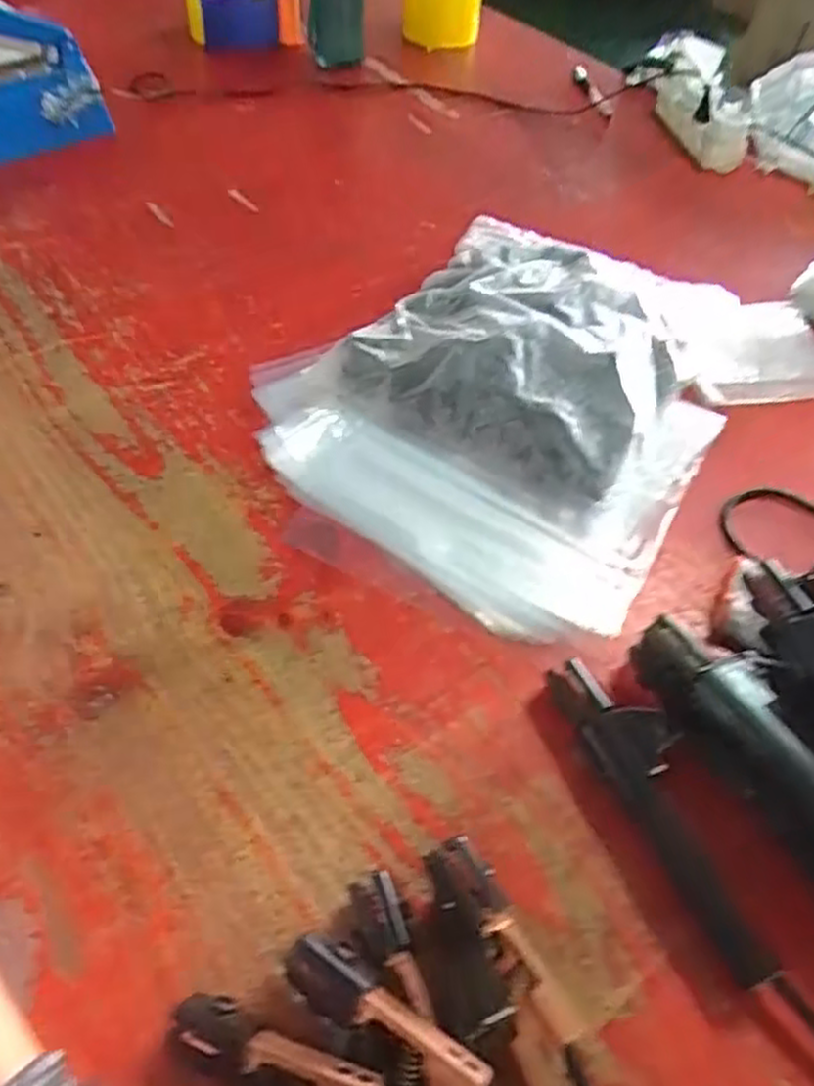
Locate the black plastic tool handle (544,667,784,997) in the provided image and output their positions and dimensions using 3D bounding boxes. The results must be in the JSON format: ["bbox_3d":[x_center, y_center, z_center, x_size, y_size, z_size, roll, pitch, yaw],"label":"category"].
[{"bbox_3d":[0.153,0.153,0.454,0.045,0.026,0.194,-18,54,-19],"label":"black plastic tool handle"}]

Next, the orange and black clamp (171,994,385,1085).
[{"bbox_3d":[-0.062,0.241,0.357,0.102,0.040,0.027,19,51,11],"label":"orange and black clamp"}]

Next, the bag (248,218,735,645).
[{"bbox_3d":[0.095,-0.161,0.681,0.358,0.064,0.489,26,53,16],"label":"bag"}]

